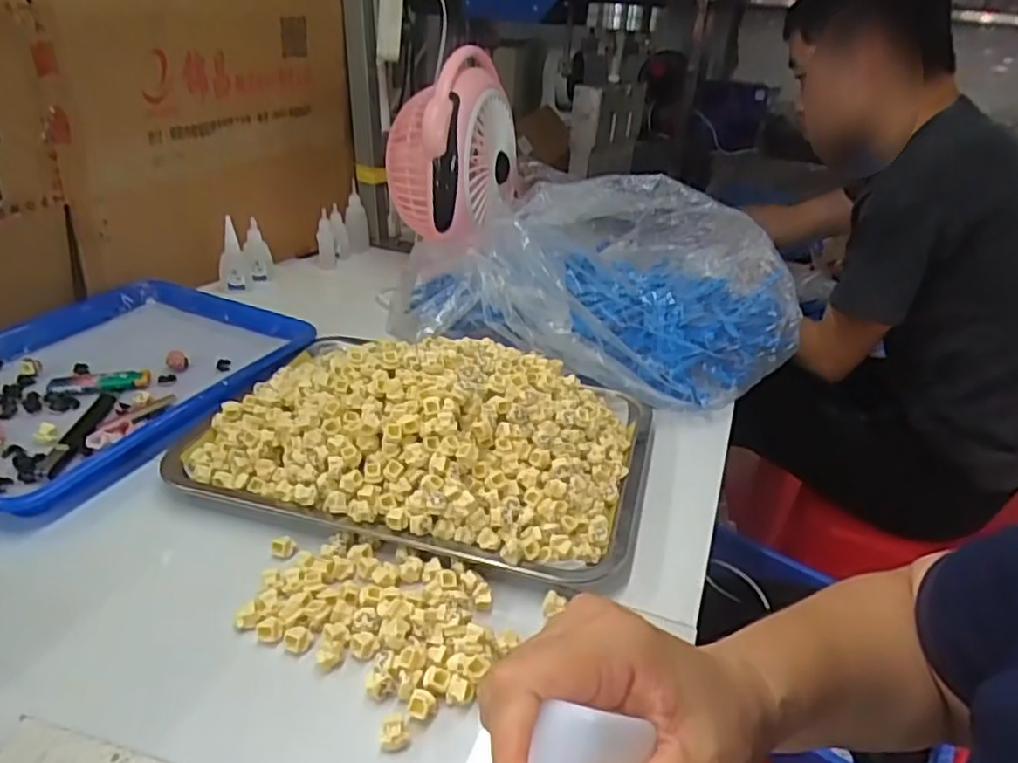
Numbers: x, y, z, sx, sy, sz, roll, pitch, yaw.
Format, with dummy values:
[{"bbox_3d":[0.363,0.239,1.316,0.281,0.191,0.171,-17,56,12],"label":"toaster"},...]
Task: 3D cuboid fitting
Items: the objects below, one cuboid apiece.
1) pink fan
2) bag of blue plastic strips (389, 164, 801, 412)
[{"bbox_3d":[-0.069,-0.292,0.876,0.163,0.186,0.161,4,29,-1],"label":"pink fan"},{"bbox_3d":[0.109,-0.110,0.728,0.361,0.138,0.320,13,30,15],"label":"bag of blue plastic strips"}]

